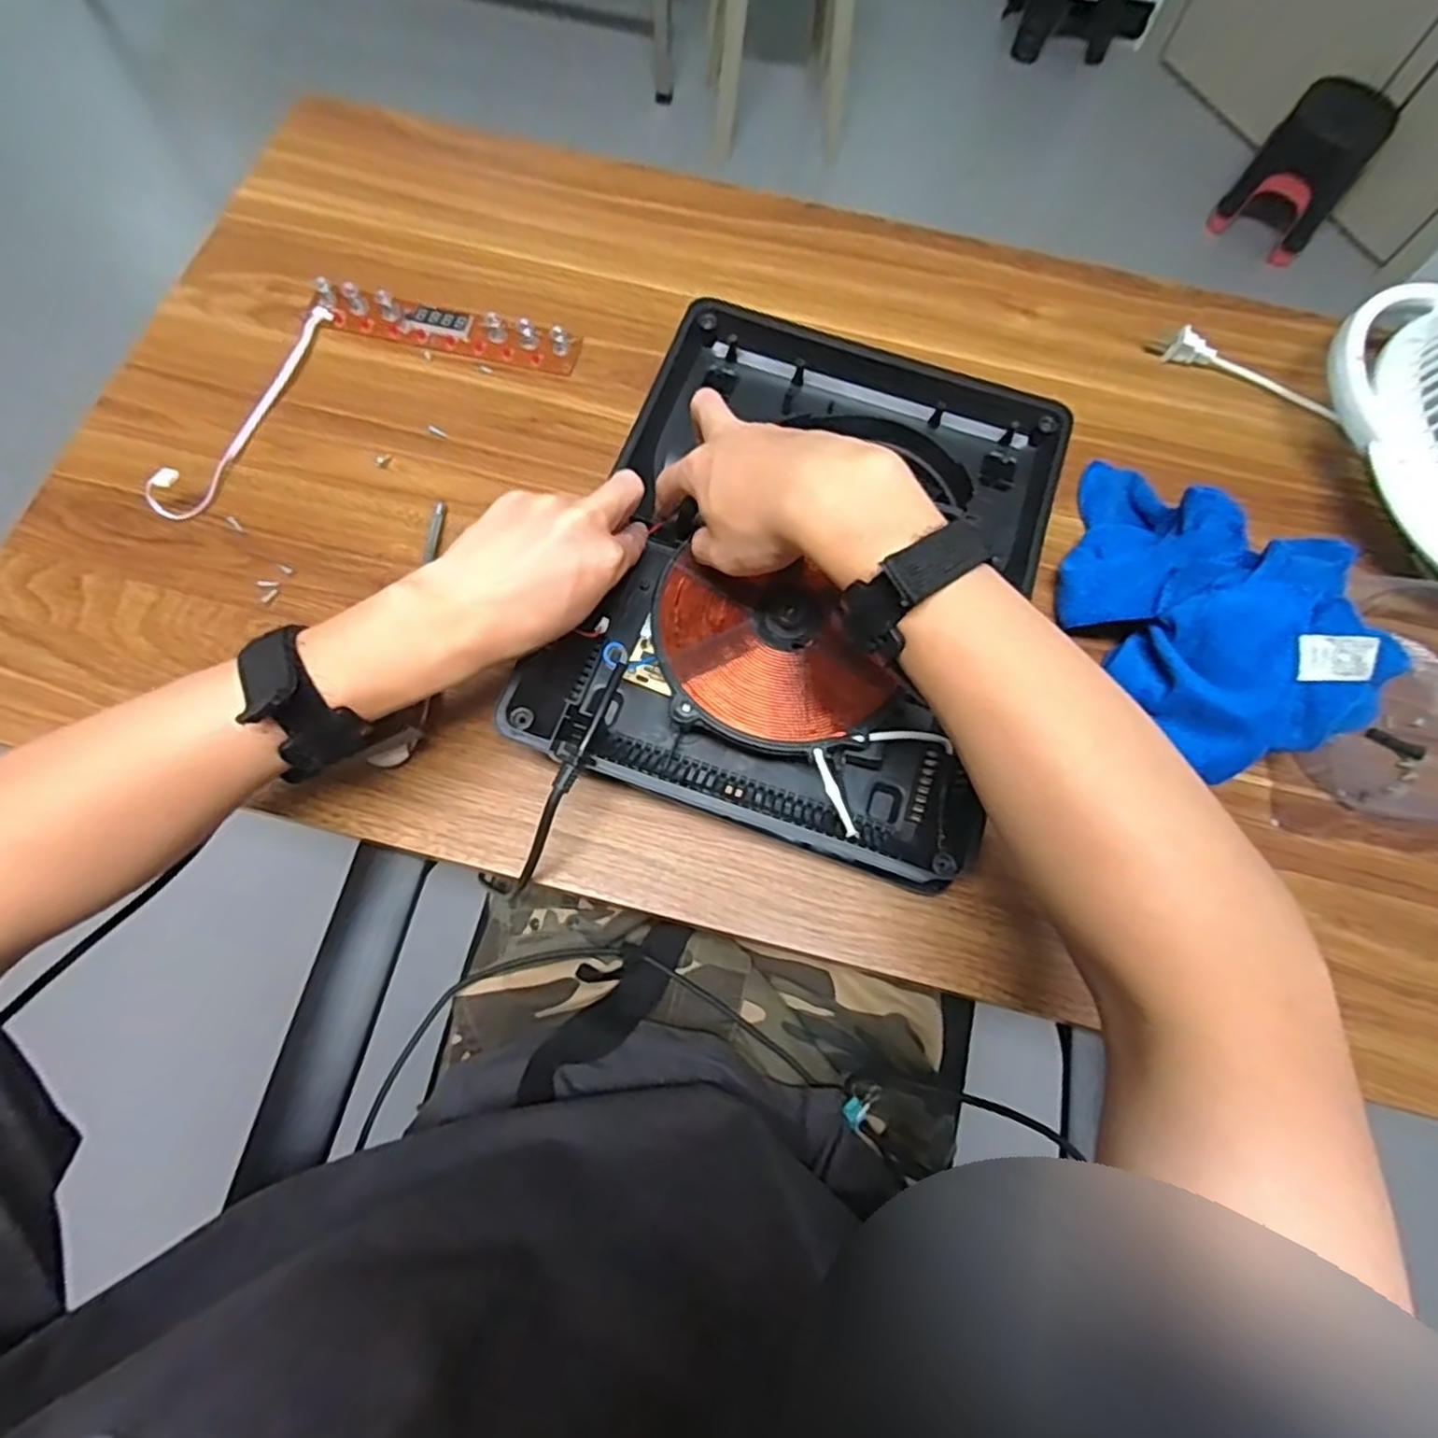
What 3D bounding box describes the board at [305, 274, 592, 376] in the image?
[{"bbox_3d":[-0.210,-0.298,0.552,0.205,0.018,0.034,11,71,1],"label":"board"}]

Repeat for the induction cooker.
[{"bbox_3d":[0.060,-0.102,0.469,0.270,0.057,0.352,18,72,4],"label":"induction cooker"}]

